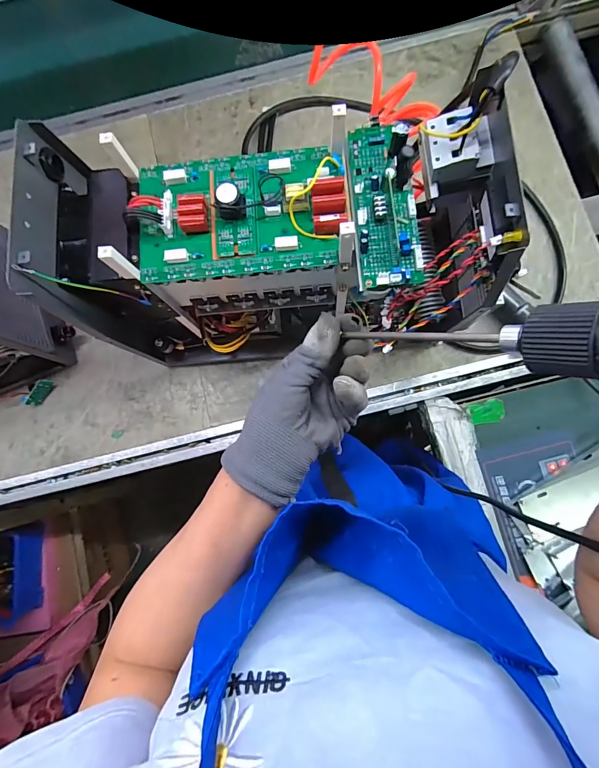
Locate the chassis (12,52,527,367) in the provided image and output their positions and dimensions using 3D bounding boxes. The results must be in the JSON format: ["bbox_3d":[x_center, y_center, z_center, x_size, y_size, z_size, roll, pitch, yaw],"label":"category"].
[{"bbox_3d":[-0.022,-0.165,0.458,0.458,0.317,0.190,-9,81,10],"label":"chassis"}]

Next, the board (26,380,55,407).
[{"bbox_3d":[-0.430,0.016,0.610,0.008,0.029,0.049,35,86,27],"label":"board"}]

